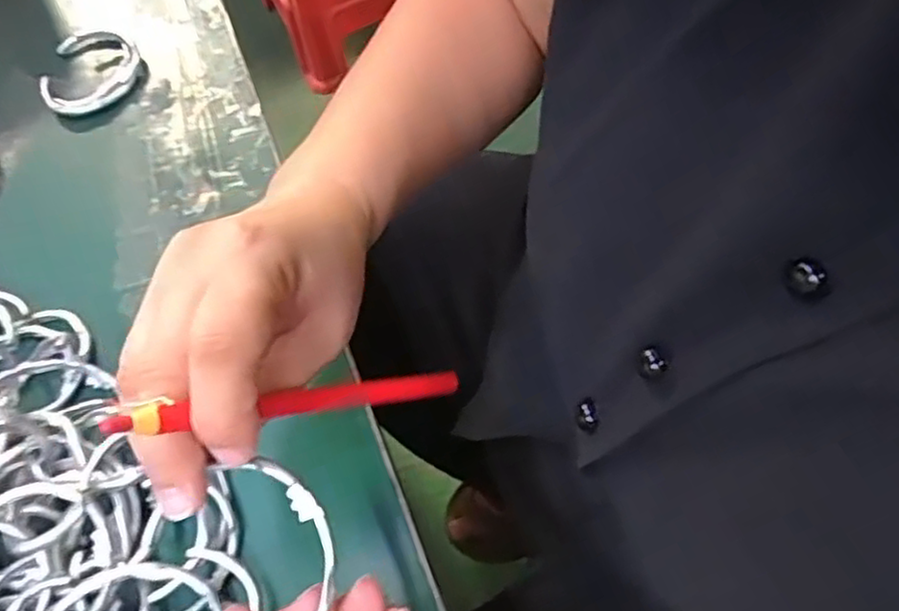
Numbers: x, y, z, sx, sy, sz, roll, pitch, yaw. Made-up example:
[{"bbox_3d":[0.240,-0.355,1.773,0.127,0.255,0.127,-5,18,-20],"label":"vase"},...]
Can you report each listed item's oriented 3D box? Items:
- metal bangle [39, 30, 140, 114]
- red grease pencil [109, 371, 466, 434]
[{"bbox_3d":[-0.236,-0.155,0.447,0.064,0.012,0.072,-32,64,-13],"label":"metal bangle"},{"bbox_3d":[-0.046,0.034,0.253,0.009,0.163,0.008,-51,63,23],"label":"red grease pencil"}]

